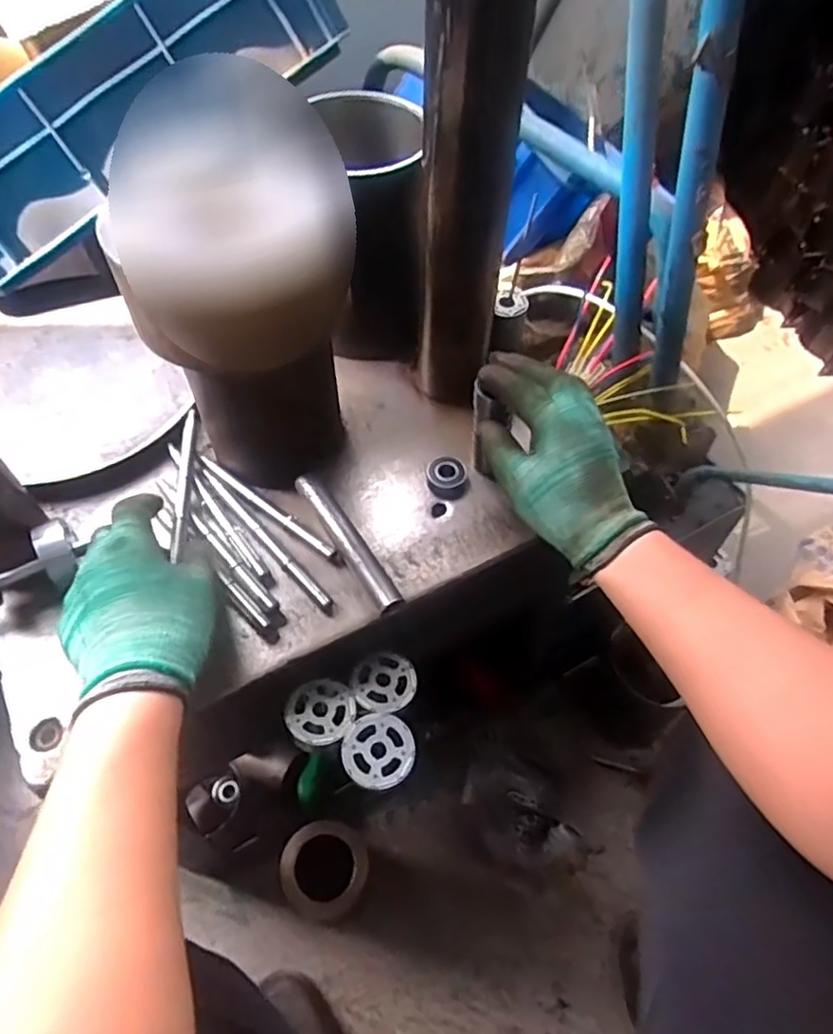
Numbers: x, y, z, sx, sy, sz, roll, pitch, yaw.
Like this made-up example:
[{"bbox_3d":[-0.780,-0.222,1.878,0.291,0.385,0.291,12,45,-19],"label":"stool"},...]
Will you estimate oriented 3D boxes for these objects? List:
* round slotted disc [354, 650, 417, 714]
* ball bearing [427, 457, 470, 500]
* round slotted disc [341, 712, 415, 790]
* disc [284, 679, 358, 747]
[{"bbox_3d":[-0.025,0.127,0.514,0.047,0.010,0.052,22,58,14],"label":"round slotted disc"},{"bbox_3d":[0.027,-0.034,0.563,0.034,0.014,0.037,-4,56,-3],"label":"ball bearing"},{"bbox_3d":[-0.027,0.169,0.482,0.052,0.006,0.051,0,56,0],"label":"round slotted disc"},{"bbox_3d":[-0.070,0.145,0.494,0.051,0.008,0.047,0,56,0],"label":"disc"}]

